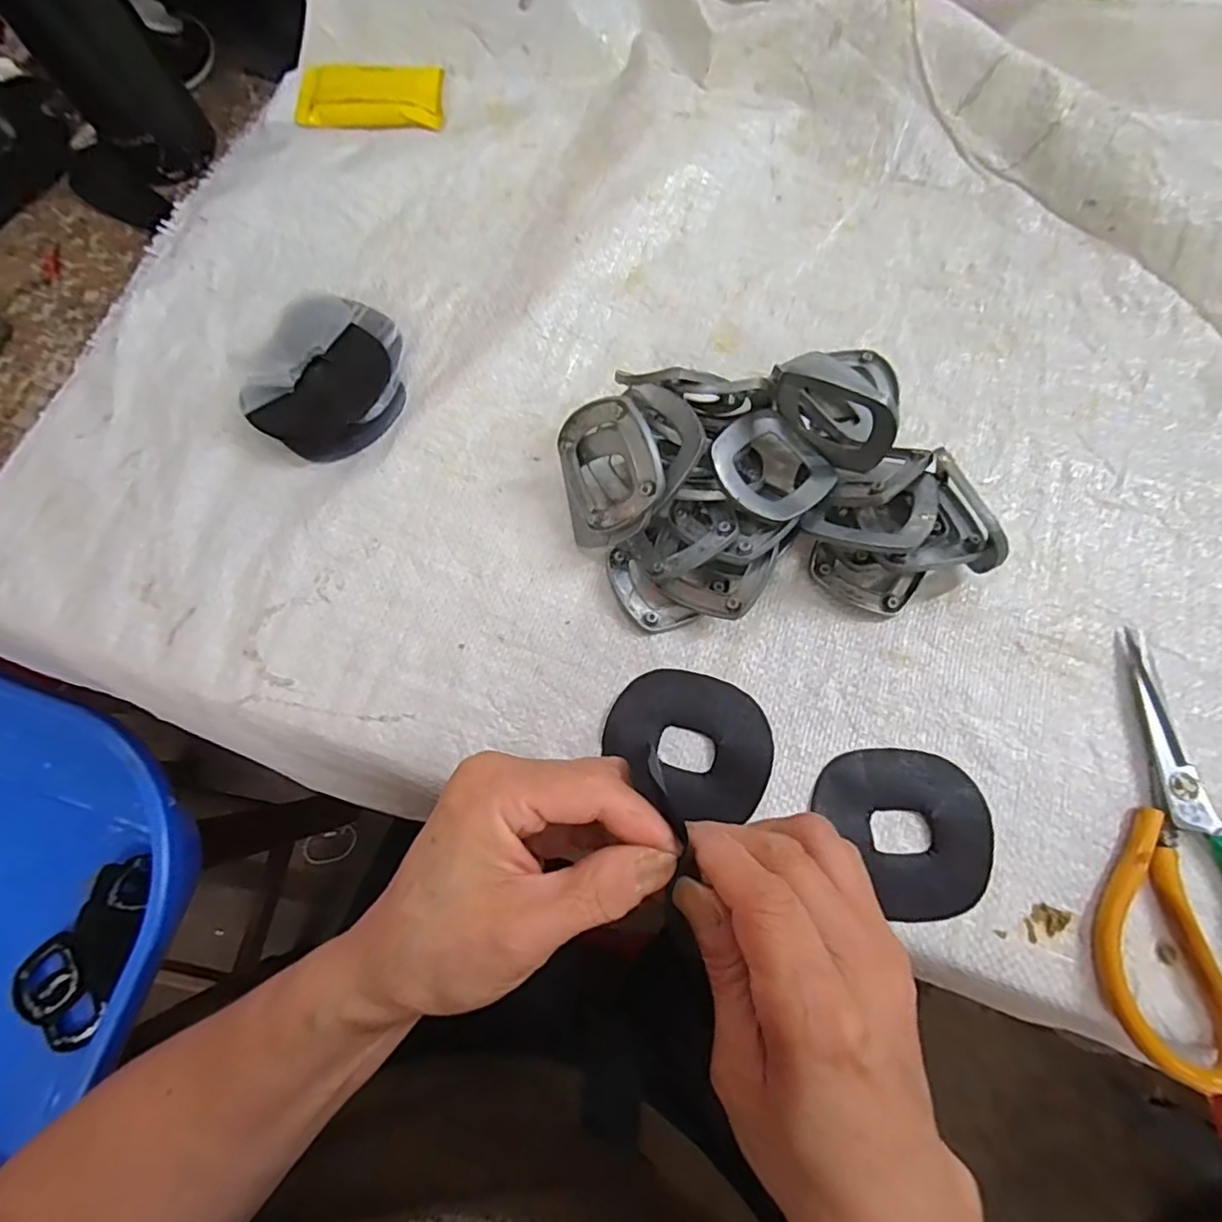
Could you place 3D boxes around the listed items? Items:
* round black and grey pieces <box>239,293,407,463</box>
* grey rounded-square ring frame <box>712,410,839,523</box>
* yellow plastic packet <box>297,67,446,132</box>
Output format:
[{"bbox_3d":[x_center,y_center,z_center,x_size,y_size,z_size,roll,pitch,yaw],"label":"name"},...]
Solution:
[{"bbox_3d":[-0.161,-0.136,0.360,0.075,0.025,0.093,20,76,7],"label":"round black and grey pieces"},{"bbox_3d":[0.082,-0.073,0.316,0.058,0.023,0.057,-44,77,-10],"label":"grey rounded-square ring frame"},{"bbox_3d":[-0.167,-0.359,0.429,0.100,0.008,0.052,2,74,2],"label":"yellow plastic packet"}]

